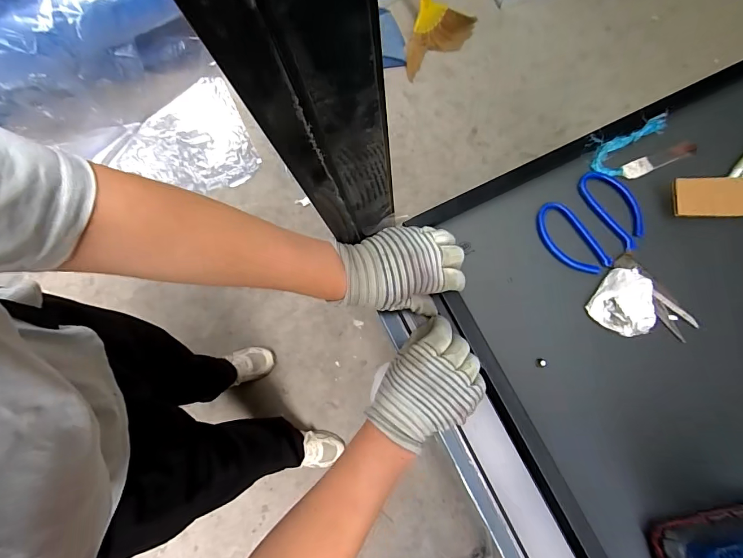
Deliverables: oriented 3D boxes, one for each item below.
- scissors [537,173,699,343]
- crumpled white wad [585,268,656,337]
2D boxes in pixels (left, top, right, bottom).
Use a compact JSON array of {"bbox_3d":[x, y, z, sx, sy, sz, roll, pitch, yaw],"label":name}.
[{"bbox_3d":[0.281,-0.023,0.424,0.110,0.020,0.195,-36,79,-9],"label":"scissors"},{"bbox_3d":[0.266,0.028,0.393,0.060,0.022,0.061,40,79,8],"label":"crumpled white wad"}]

